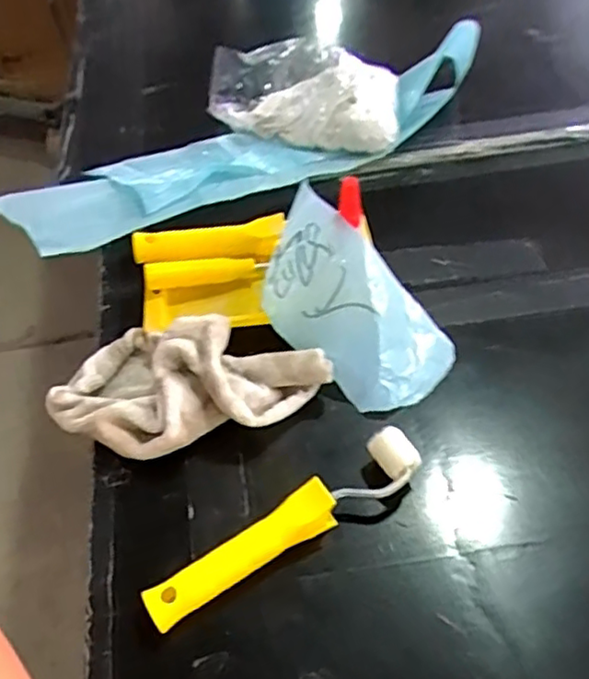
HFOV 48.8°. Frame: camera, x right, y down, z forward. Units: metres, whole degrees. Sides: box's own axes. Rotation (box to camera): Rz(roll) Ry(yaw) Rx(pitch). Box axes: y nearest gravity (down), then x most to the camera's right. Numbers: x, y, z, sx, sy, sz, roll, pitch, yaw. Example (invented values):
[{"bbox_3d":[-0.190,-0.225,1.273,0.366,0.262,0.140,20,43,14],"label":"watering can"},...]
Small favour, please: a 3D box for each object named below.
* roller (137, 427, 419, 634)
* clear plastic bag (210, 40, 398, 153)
[{"bbox_3d":[-0.003,0.123,0.423,0.196,0.035,0.032,-28,56,-19],"label":"roller"},{"bbox_3d":[0.012,-0.279,0.710,0.206,0.081,0.146,5,51,6],"label":"clear plastic bag"}]

